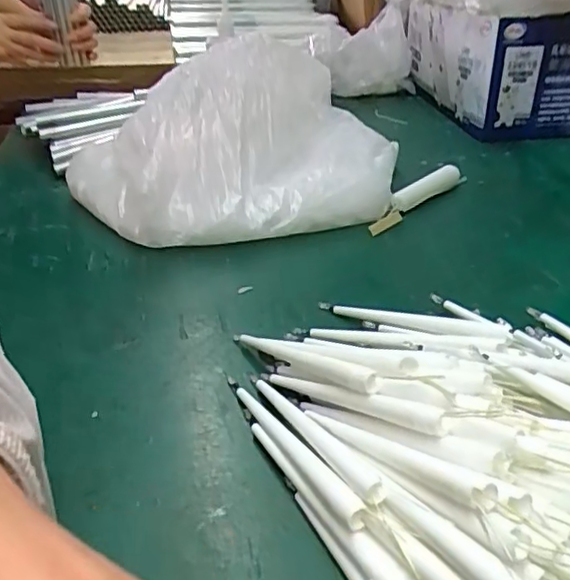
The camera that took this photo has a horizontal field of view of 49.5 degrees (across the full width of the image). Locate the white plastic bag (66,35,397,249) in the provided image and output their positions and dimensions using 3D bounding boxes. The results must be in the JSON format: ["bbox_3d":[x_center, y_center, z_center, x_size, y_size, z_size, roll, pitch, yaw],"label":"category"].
[{"bbox_3d":[-0.045,-0.135,0.547,0.292,0.112,0.206,-10,33,-15],"label":"white plastic bag"}]

